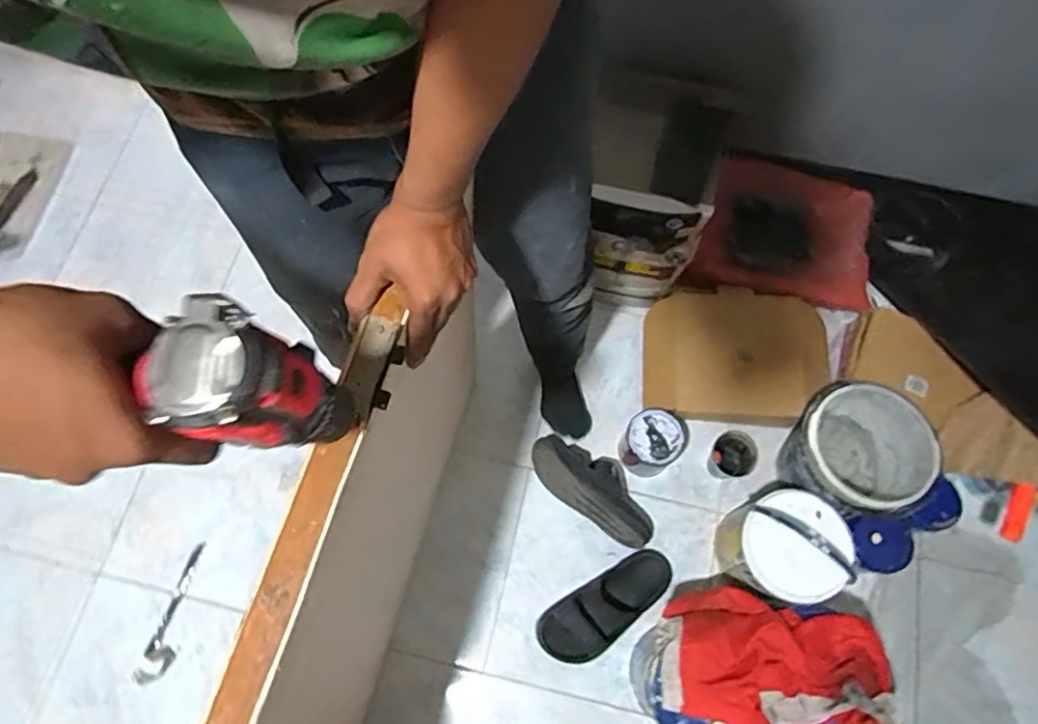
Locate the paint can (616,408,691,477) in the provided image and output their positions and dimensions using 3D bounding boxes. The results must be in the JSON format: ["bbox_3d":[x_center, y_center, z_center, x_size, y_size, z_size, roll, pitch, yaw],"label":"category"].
[{"bbox_3d":[0.265,0.162,1.258,0.109,0.132,0.107,0,70,0],"label":"paint can"}]

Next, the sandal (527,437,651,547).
[{"bbox_3d":[0.154,0.241,1.249,0.280,0.096,0.126,35,74,12],"label":"sandal"}]

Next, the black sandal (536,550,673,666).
[{"bbox_3d":[0.171,0.461,1.186,0.286,0.070,0.117,-29,72,-9],"label":"black sandal"}]

